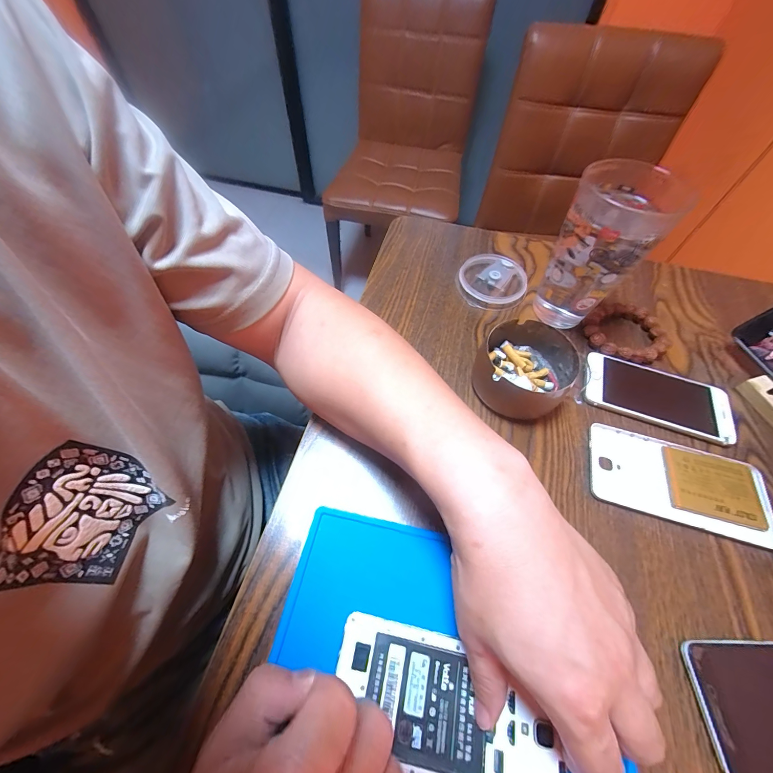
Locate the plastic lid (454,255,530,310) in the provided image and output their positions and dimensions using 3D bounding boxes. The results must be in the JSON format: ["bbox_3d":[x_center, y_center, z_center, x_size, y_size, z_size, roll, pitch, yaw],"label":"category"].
[{"bbox_3d":[0.127,-0.128,0.403,0.081,0.017,0.075,21,60,10],"label":"plastic lid"}]

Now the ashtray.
[{"bbox_3d":[0.129,-0.014,0.317,0.085,0.048,0.087,1,59,-2],"label":"ashtray"}]

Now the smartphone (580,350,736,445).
[{"bbox_3d":[0.267,0.007,0.329,0.131,0.009,0.066,19,60,9],"label":"smartphone"}]

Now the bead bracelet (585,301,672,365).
[{"bbox_3d":[0.263,-0.060,0.366,0.084,0.020,0.078,1,59,-2],"label":"bead bracelet"}]

